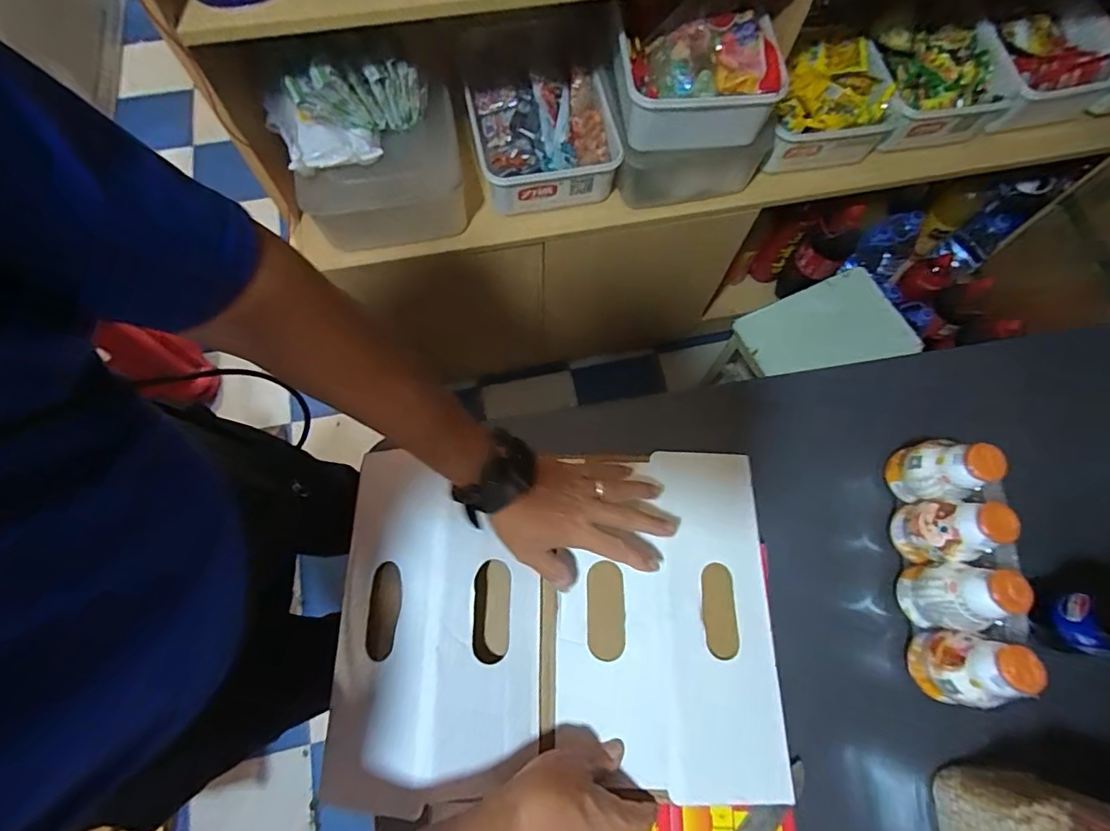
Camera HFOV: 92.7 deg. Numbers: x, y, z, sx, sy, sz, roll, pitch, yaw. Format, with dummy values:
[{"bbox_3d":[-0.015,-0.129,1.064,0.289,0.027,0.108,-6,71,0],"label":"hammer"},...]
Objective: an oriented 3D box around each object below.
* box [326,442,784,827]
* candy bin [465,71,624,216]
[{"bbox_3d":[0.000,0.180,0.489,0.392,0.052,0.293,1,70,-1],"label":"box"},{"bbox_3d":[-0.022,-0.462,0.891,0.225,0.097,0.214,-10,71,-4],"label":"candy bin"}]

